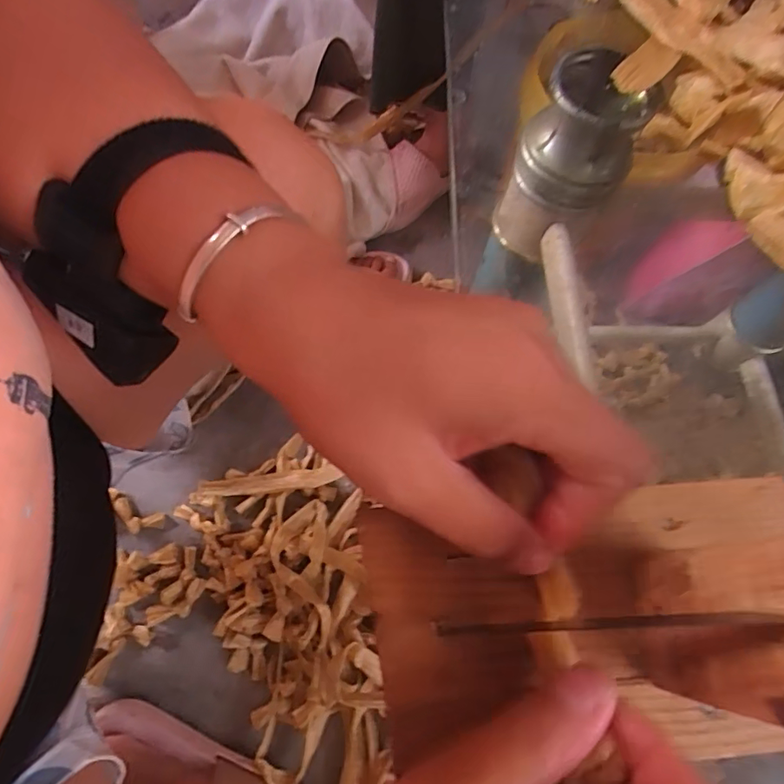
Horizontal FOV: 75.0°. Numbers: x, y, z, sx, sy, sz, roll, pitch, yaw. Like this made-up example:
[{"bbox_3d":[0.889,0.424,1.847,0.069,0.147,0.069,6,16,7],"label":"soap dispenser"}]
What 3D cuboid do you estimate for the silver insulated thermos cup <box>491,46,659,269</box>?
[{"bbox_3d":[0.136,-0.170,0.388,0.075,0.127,0.078,0,69,-1],"label":"silver insulated thermos cup"}]

